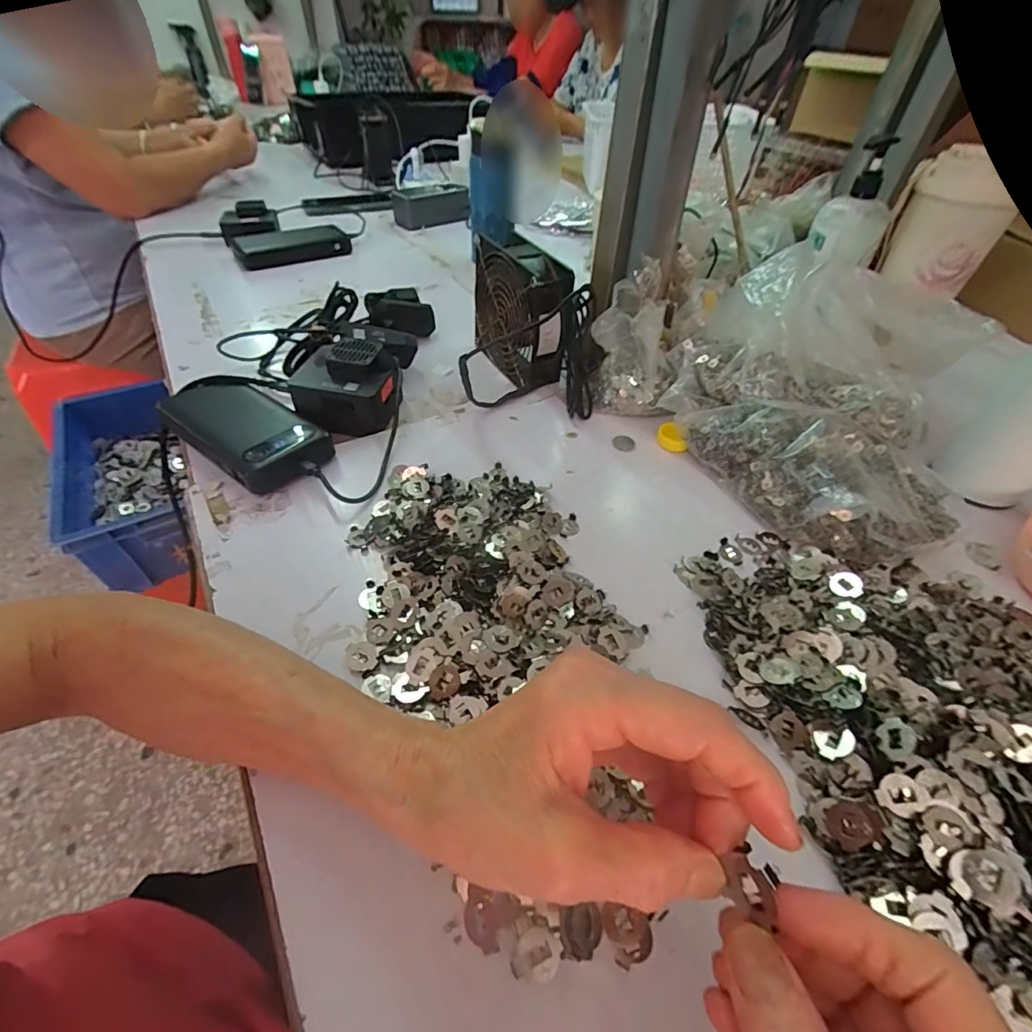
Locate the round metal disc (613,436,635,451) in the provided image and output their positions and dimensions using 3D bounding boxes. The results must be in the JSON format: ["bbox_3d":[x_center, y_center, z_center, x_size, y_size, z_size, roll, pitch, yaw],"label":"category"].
[{"bbox_3d":[0.096,-0.065,0.432,0.018,0.004,0.018,2,46,-2],"label":"round metal disc"}]

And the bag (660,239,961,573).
[{"bbox_3d":[0.229,-0.095,0.388,0.165,0.111,0.266,-20,50,-21],"label":"bag"}]

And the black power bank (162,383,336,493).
[{"bbox_3d":[-0.222,-0.071,0.399,0.163,0.028,0.070,31,52,24],"label":"black power bank"}]

